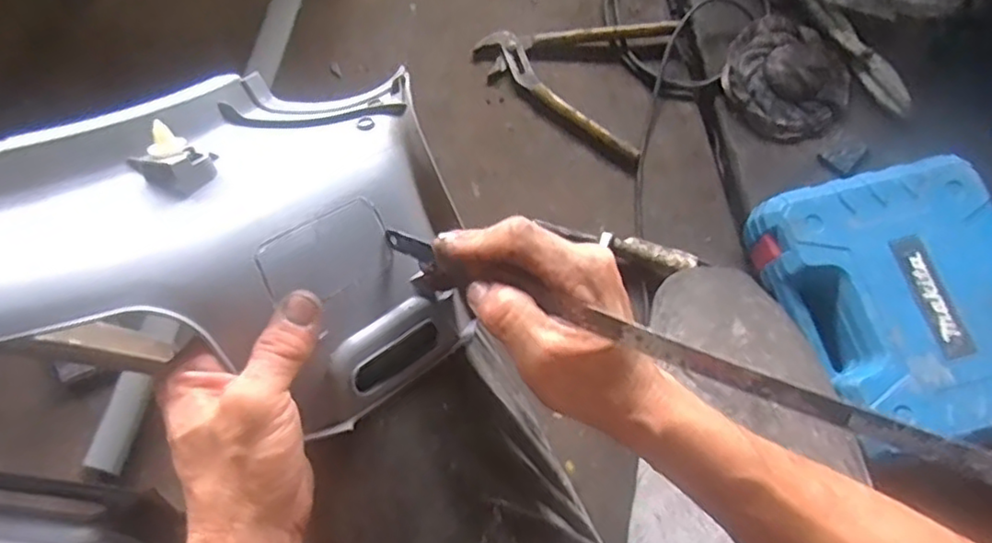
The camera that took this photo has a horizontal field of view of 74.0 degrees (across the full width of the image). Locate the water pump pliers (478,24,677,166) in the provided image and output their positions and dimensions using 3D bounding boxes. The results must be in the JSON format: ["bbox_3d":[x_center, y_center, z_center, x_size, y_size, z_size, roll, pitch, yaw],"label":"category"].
[{"bbox_3d":[0.083,-0.241,0.799,0.224,0.026,0.180,15,72,6],"label":"water pump pliers"}]

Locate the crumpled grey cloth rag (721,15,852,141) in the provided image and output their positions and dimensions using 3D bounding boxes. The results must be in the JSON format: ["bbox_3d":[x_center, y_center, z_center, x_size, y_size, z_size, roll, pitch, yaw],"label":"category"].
[{"bbox_3d":[0.351,-0.234,0.794,0.147,0.034,0.149,-38,75,-12],"label":"crumpled grey cloth rag"}]

